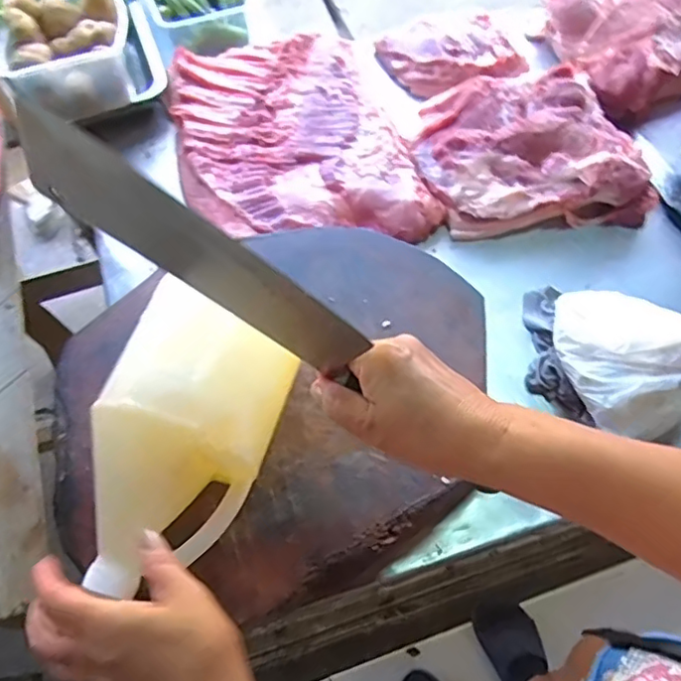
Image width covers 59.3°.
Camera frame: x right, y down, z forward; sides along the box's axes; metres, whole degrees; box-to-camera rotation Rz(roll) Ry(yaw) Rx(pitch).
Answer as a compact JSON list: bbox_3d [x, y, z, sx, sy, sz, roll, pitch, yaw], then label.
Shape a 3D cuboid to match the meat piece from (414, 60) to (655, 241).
[{"bbox_3d":[0.250,-0.260,0.816,0.279,0.072,0.227,-8,66,-4],"label":"meat piece"}]

